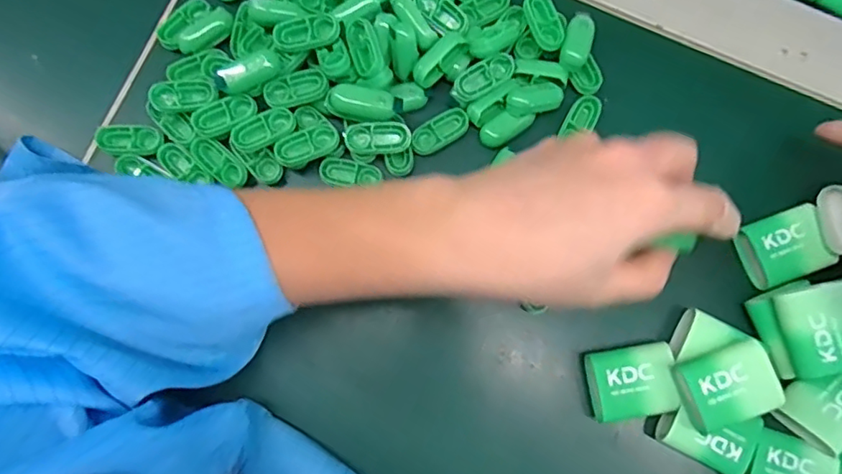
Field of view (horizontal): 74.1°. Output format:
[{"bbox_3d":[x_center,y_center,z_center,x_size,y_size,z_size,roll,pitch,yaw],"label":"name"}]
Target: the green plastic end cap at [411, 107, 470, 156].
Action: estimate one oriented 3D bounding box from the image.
[{"bbox_3d":[0.010,-0.058,0.307,0.034,0.009,0.016,-32,87,-10],"label":"green plastic end cap"}]

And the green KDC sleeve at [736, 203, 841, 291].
[{"bbox_3d":[0.193,0.005,0.298,0.038,0.020,0.034,-20,81,-5],"label":"green KDC sleeve"}]

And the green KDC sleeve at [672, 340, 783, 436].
[{"bbox_3d":[0.148,0.072,0.272,0.045,0.017,0.034,-18,81,-4],"label":"green KDC sleeve"}]

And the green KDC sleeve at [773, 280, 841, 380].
[{"bbox_3d":[0.198,0.046,0.277,0.037,0.017,0.042,-11,83,-9],"label":"green KDC sleeve"}]

